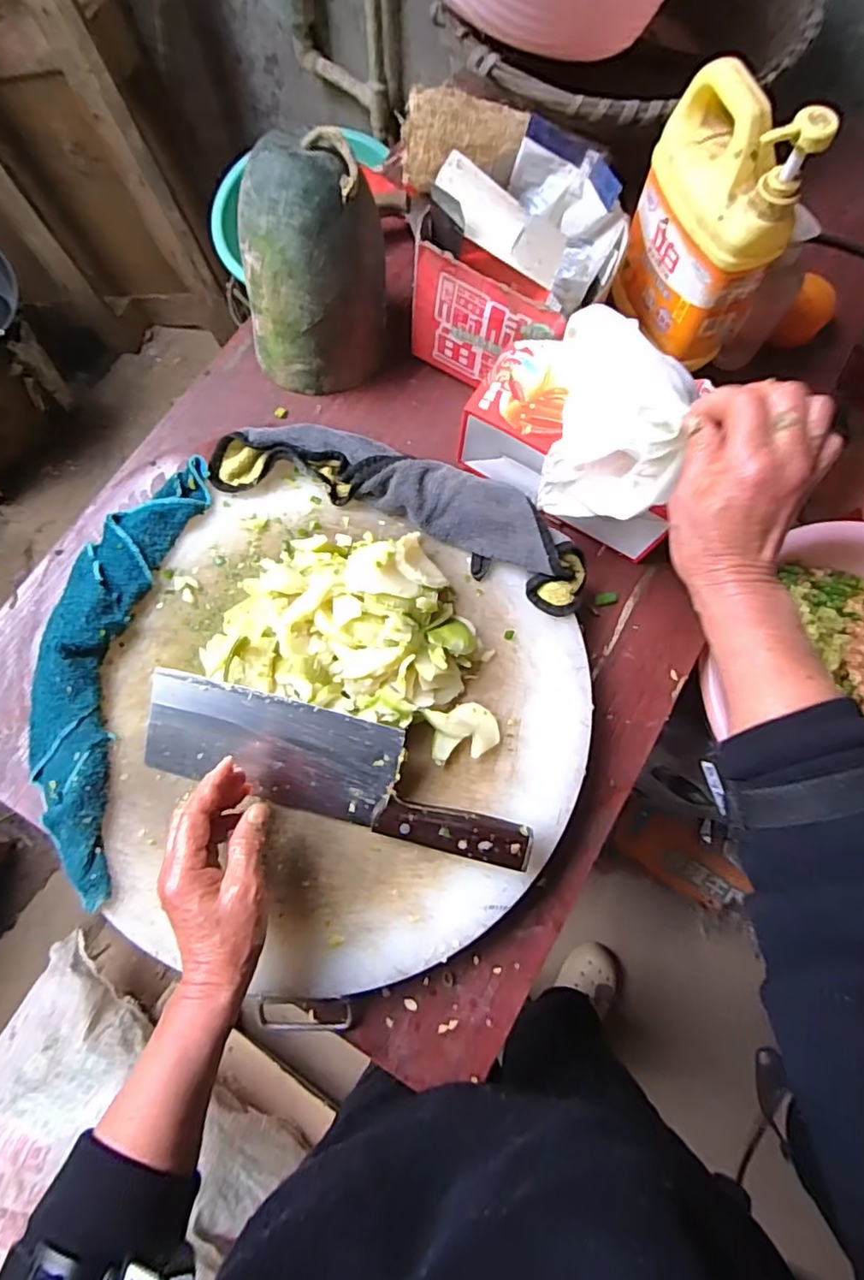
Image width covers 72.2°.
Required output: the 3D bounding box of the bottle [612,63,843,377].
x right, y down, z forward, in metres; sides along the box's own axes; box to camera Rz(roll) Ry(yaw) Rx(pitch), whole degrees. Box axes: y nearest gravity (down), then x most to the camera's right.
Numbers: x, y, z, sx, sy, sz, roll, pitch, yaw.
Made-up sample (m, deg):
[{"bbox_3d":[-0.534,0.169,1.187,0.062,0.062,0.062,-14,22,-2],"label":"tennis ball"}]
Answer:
[{"bbox_3d":[0.242,-0.375,0.532,0.070,0.208,0.151,-32,76,-8],"label":"bottle"}]

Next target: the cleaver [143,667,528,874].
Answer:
[{"bbox_3d":[-0.077,0.102,0.474,0.317,0.023,0.090,14,102,7],"label":"cleaver"}]

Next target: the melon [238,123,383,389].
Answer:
[{"bbox_3d":[-0.119,-0.354,0.573,0.129,0.193,0.127,0,74,1],"label":"melon"}]

